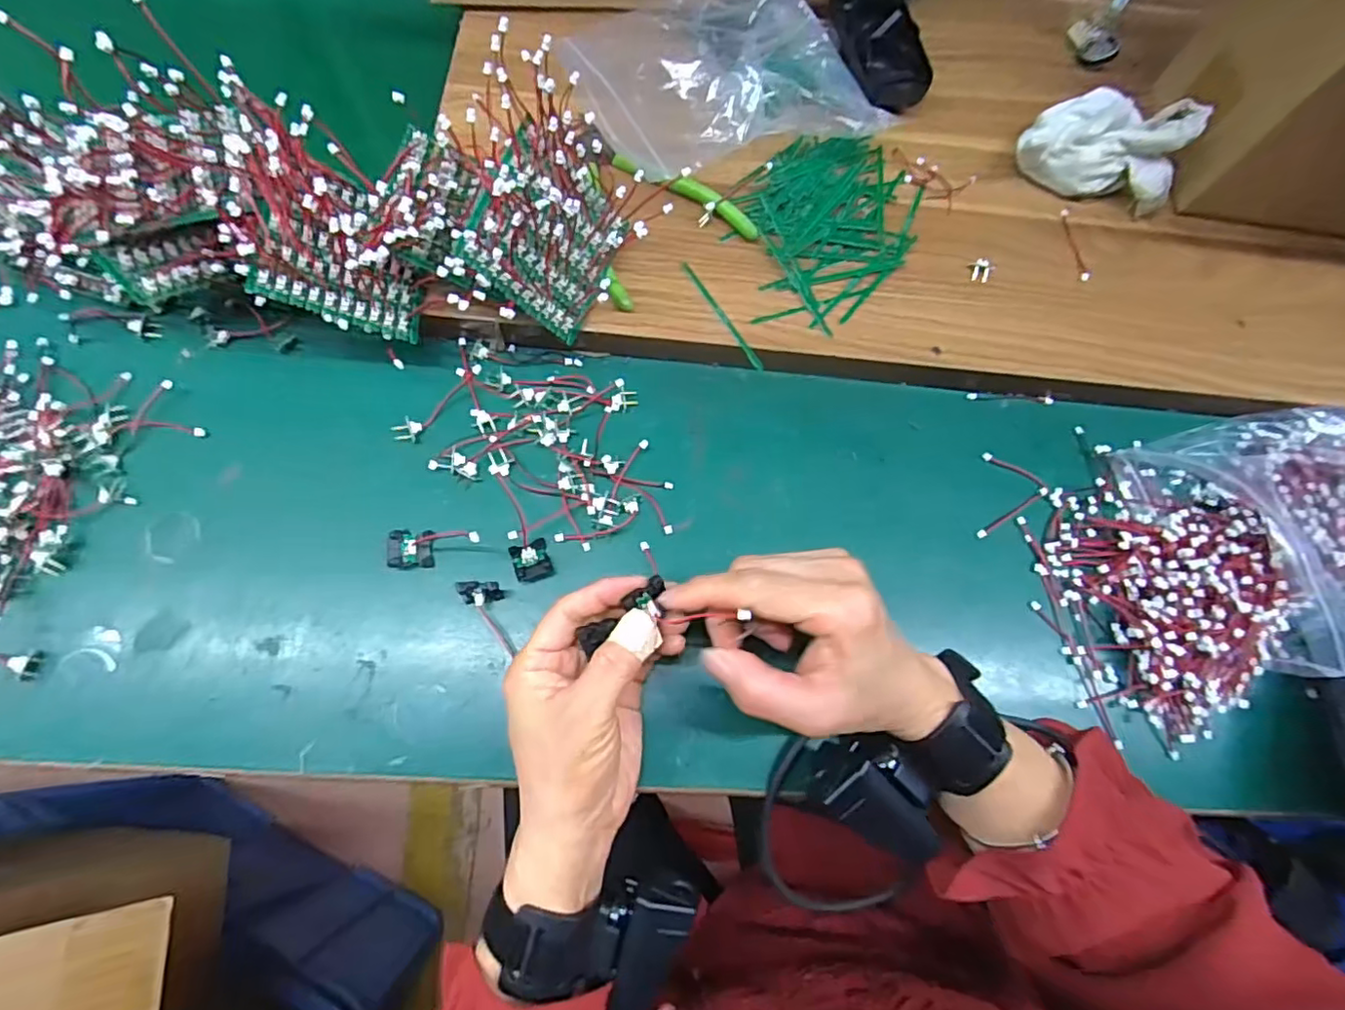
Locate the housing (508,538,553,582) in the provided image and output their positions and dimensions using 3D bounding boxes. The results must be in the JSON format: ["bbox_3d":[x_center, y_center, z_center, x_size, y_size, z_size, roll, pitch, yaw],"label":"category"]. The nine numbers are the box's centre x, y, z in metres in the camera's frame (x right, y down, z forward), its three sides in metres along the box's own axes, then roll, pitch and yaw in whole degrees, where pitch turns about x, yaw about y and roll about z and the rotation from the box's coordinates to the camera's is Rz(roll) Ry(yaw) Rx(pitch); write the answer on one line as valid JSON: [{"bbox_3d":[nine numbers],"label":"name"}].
[{"bbox_3d":[-0.080,0.032,0.351,0.020,0.012,0.022,-18,74,-10],"label":"housing"}]

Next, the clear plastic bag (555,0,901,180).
[{"bbox_3d":[0.036,-0.297,0.410,0.190,0.050,0.159,-20,75,-11],"label":"clear plastic bag"}]

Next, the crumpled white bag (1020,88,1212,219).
[{"bbox_3d":[0.290,-0.250,0.414,0.111,0.060,0.076,14,74,-1],"label":"crumpled white bag"}]

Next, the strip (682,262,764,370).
[{"bbox_3d":[0.031,-0.119,0.383,0.005,0.004,0.086,-31,77,-14],"label":"strip"}]

